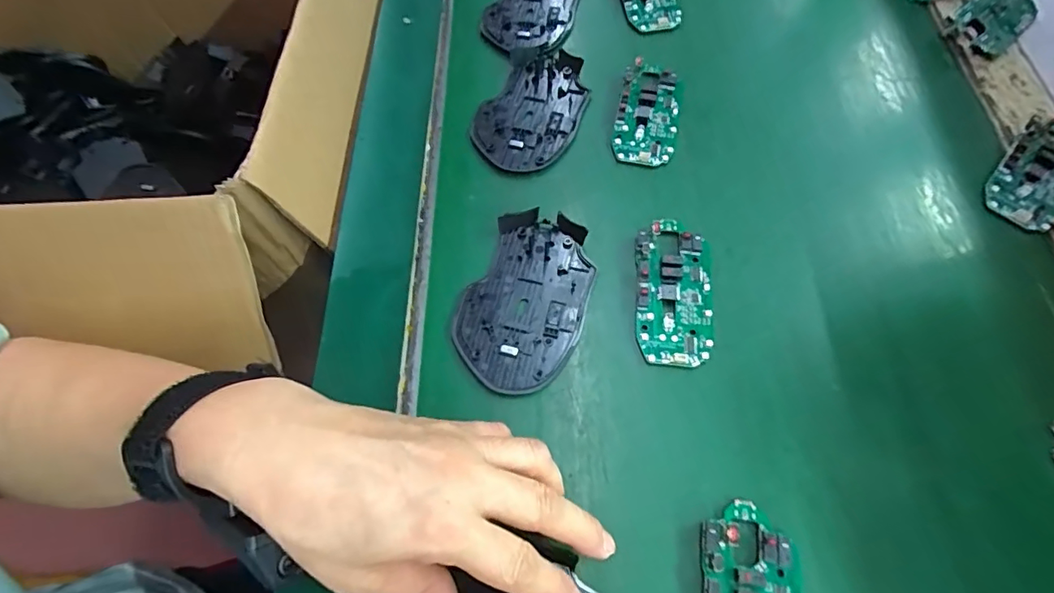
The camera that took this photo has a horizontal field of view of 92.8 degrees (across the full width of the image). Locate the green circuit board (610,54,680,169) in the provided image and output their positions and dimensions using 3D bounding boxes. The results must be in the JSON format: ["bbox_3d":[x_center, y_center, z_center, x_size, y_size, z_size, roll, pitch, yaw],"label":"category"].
[{"bbox_3d":[0.091,-0.140,0.379,0.045,0.019,0.092,9,67,6],"label":"green circuit board"}]

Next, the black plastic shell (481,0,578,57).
[{"bbox_3d":[0.005,-0.255,0.435,0.072,0.012,0.113,12,67,8],"label":"black plastic shell"}]

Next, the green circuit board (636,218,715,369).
[{"bbox_3d":[0.091,-0.005,0.310,0.045,0.014,0.097,3,66,4],"label":"green circuit board"}]

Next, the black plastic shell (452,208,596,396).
[{"bbox_3d":[0.000,0.001,0.312,0.071,0.016,0.115,20,68,11],"label":"black plastic shell"}]

